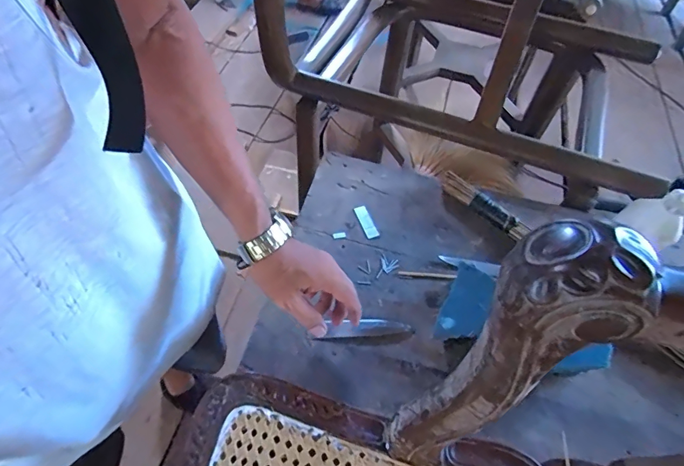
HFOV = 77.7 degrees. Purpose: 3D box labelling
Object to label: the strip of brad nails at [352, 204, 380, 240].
[{"bbox_3d":[0.038,-0.018,0.669,0.022,0.008,0.059,-18,61,-18],"label":"strip of brad nails"}]

